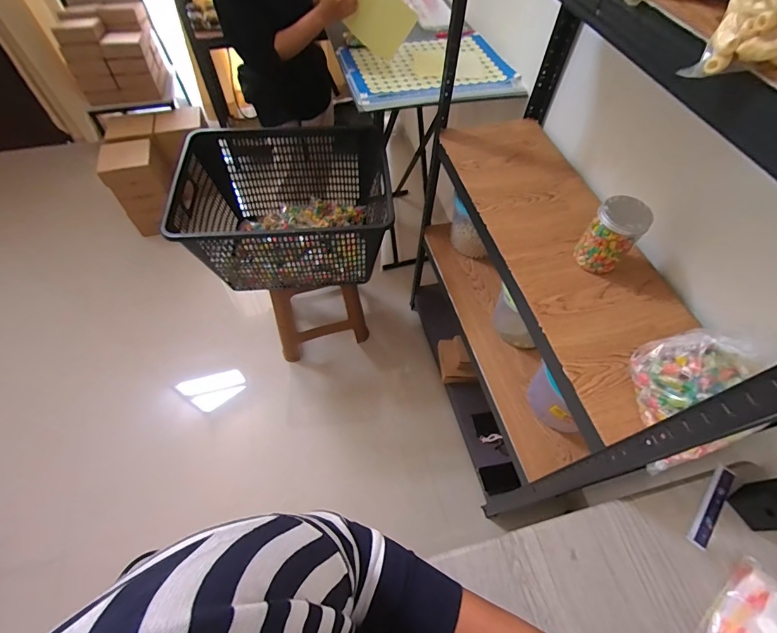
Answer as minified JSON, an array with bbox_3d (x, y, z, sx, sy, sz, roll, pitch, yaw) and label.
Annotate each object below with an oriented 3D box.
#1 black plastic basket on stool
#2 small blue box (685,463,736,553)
[{"bbox_3d":[-0.300,-0.339,1.156,0.572,0.270,0.504,-4,58,-4],"label":"black plastic basket on stool"},{"bbox_3d":[0.539,0.315,0.624,0.030,0.010,0.148,38,64,20],"label":"small blue box"}]

